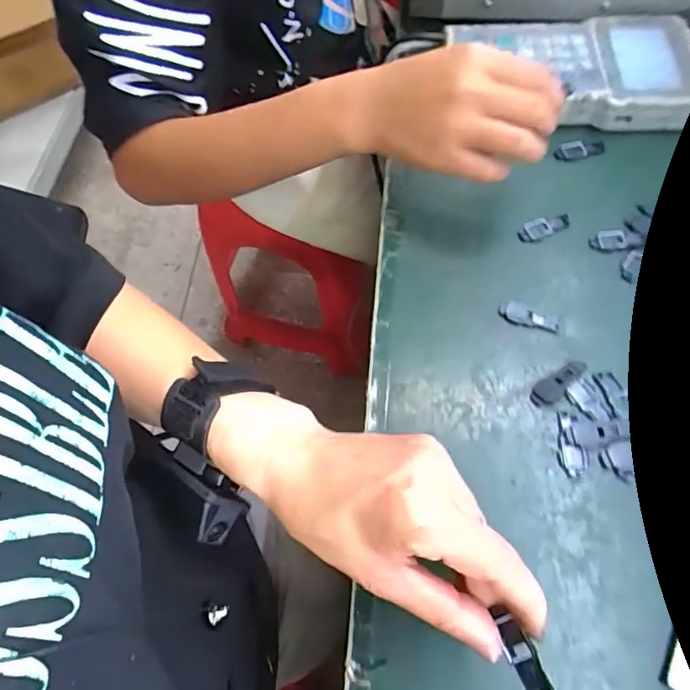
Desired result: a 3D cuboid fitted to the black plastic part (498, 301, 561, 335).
[{"bbox_3d":[0.126,-0.018,0.344,0.041,0.006,0.014,21,67,13],"label":"black plastic part"}]

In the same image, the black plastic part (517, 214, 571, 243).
[{"bbox_3d":[0.150,-0.089,0.377,0.042,0.004,0.016,-24,65,-9],"label":"black plastic part"}]

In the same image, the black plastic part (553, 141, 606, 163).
[{"bbox_3d":[0.193,-0.160,0.412,0.041,0.005,0.017,-13,64,-3],"label":"black plastic part"}]

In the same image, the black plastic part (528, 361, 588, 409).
[{"bbox_3d":[0.137,0.025,0.321,0.040,0.005,0.015,-30,66,-11],"label":"black plastic part"}]

